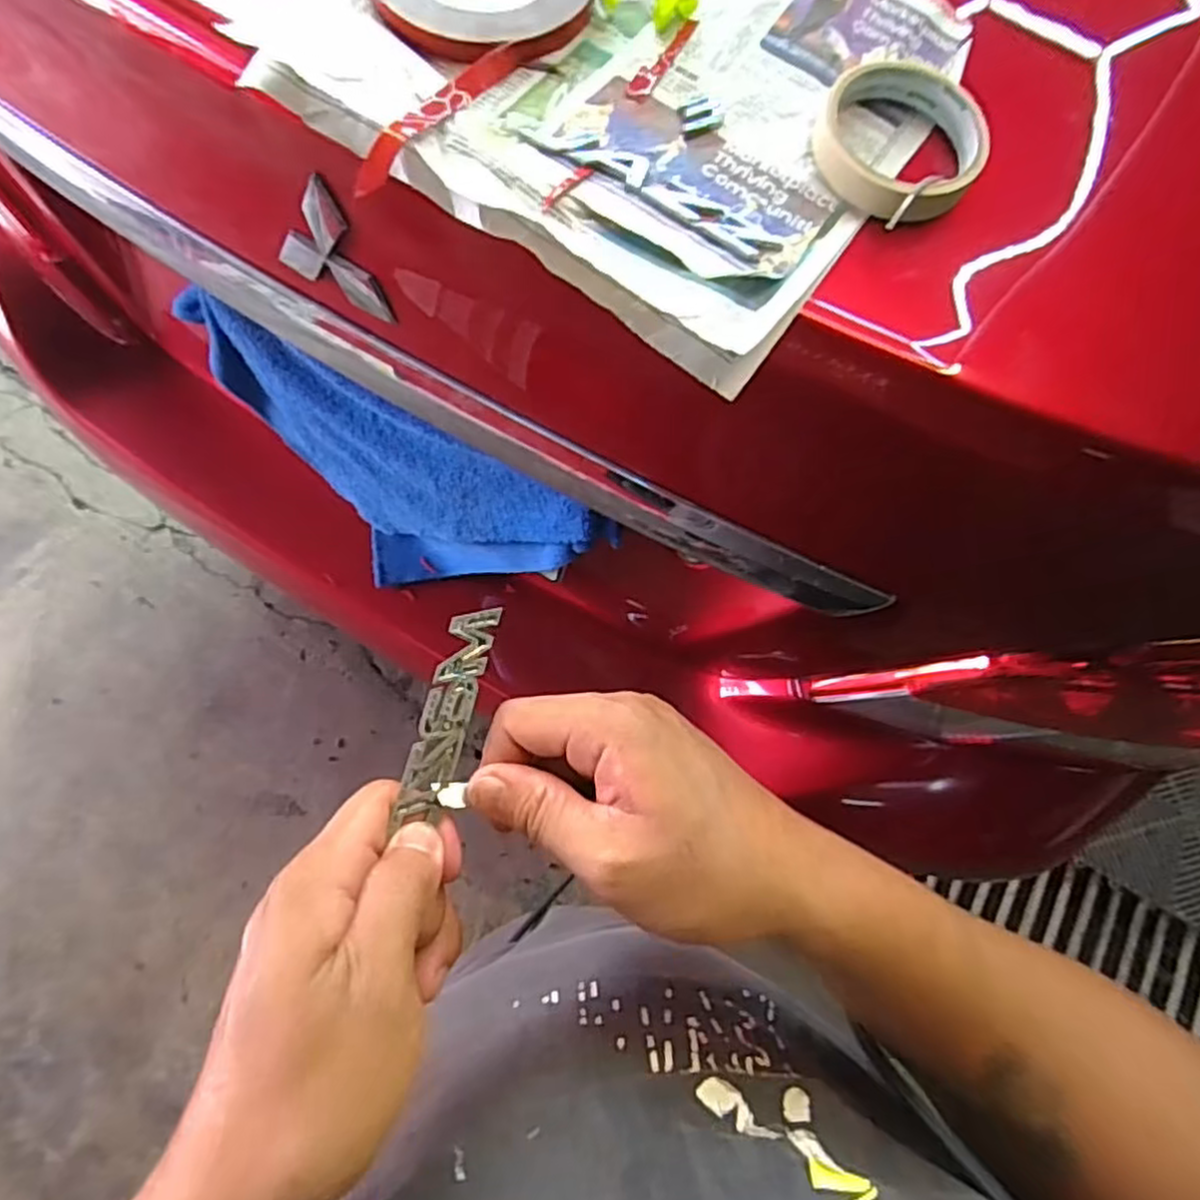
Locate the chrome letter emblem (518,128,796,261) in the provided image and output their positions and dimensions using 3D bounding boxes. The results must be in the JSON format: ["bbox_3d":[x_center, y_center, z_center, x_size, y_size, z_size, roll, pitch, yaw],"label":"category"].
[{"bbox_3d":[0.032,-0.207,0.372,0.139,0.004,0.032,31,61,5],"label":"chrome letter emblem"}]

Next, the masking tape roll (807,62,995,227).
[{"bbox_3d":[0.161,-0.250,0.394,0.091,0.030,0.093,2,68,-5],"label":"masking tape roll"}]

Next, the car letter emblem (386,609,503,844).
[{"bbox_3d":[-0.059,0.043,0.282,0.019,0.006,0.084,19,76,-17],"label":"car letter emblem"}]

